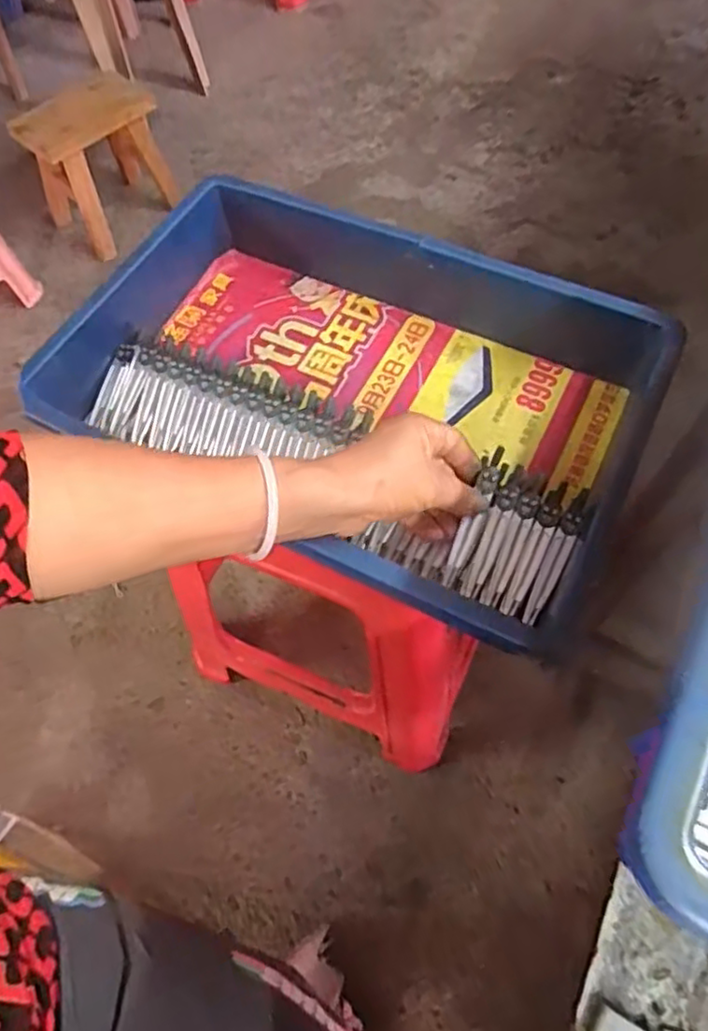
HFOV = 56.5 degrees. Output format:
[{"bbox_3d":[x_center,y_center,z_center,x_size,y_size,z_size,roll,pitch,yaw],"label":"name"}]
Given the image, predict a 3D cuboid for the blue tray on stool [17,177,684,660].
[{"bbox_3d":[-0.017,-0.102,0.525,0.424,0.074,0.291,23,64,14],"label":"blue tray on stool"}]

